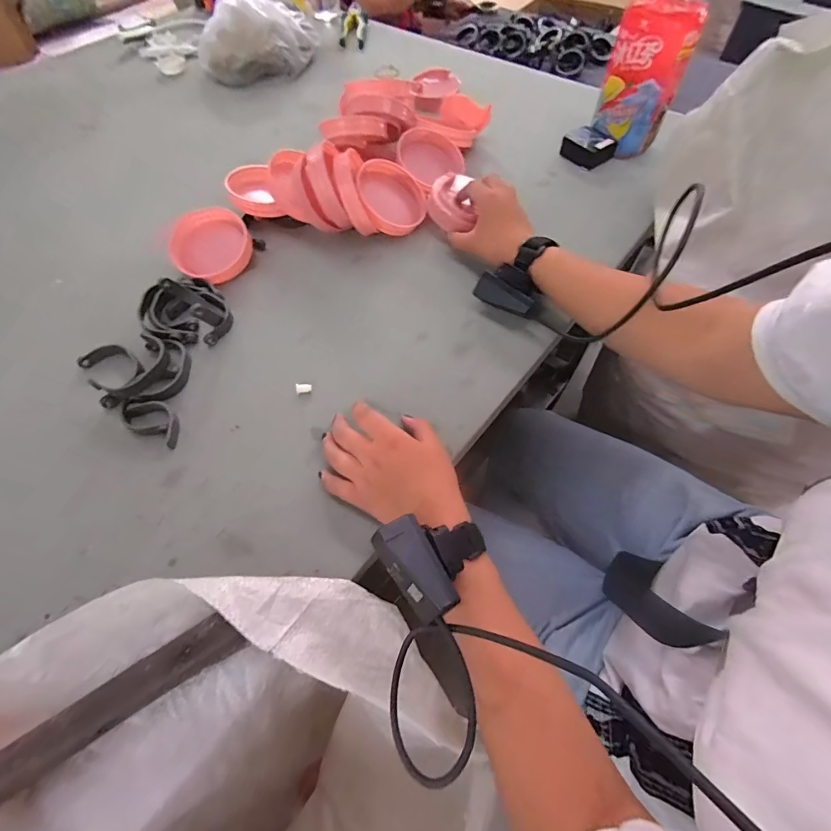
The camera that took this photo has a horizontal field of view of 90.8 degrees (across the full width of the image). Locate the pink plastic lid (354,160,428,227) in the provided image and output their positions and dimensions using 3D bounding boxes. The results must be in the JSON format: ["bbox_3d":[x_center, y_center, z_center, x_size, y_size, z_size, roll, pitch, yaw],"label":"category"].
[{"bbox_3d":[-0.031,-0.289,0.540,0.095,0.014,0.095,24,65,-22],"label":"pink plastic lid"}]

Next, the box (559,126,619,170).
[{"bbox_3d":[0.268,-0.414,0.633,0.058,0.035,0.072,-32,65,-15],"label":"box"}]

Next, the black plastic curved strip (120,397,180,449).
[{"bbox_3d":[-0.264,0.004,0.413,0.070,0.013,0.036,22,64,13],"label":"black plastic curved strip"}]

